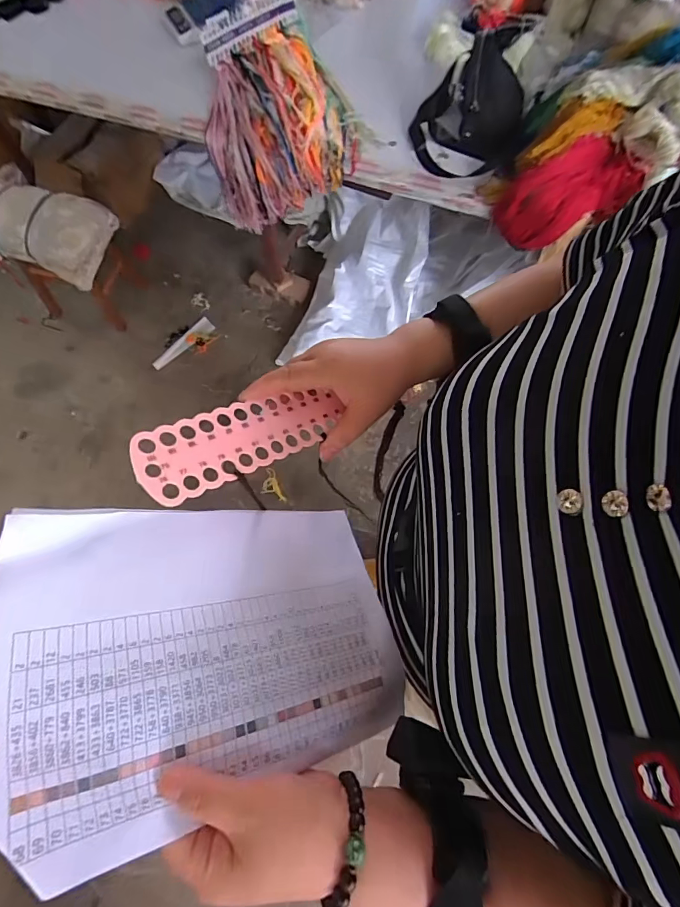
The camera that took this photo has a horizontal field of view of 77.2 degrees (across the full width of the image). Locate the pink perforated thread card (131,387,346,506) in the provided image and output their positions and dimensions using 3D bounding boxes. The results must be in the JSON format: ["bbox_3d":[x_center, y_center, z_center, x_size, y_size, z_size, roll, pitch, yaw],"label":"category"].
[{"bbox_3d":[-0.074,-0.017,0.353,0.184,0.004,0.057,-27,85,-39],"label":"pink perforated thread card"}]

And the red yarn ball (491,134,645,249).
[{"bbox_3d":[0.516,-0.597,0.980,0.303,0.131,0.162,-7,70,-2],"label":"red yarn ball"}]

